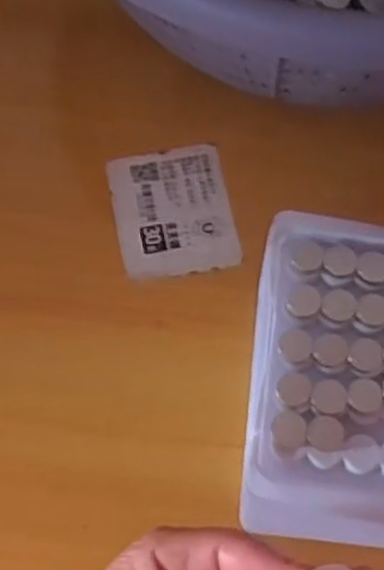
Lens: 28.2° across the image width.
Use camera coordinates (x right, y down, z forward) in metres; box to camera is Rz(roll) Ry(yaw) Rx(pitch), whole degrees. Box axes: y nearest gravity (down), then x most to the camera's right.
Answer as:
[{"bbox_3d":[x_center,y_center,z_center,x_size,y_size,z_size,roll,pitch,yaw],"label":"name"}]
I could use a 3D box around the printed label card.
[{"bbox_3d":[-0.008,-0.032,0.325,0.048,0.004,0.058,-10,71,-4],"label":"printed label card"}]

